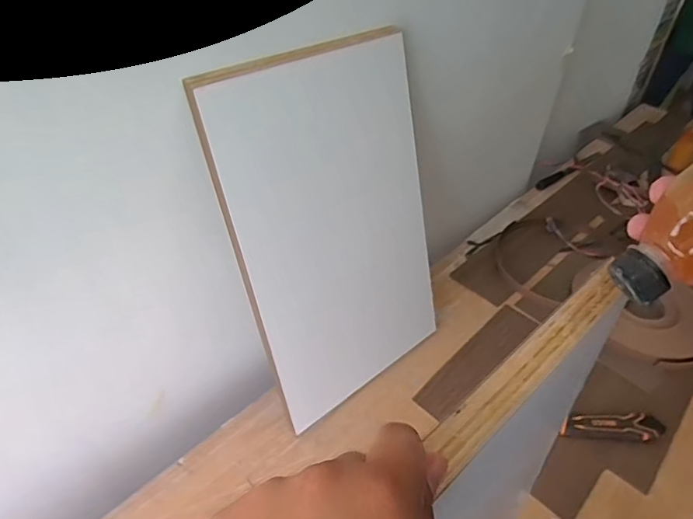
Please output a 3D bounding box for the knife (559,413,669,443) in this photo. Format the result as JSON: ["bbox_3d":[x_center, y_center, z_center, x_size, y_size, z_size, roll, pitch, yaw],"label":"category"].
[{"bbox_3d":[0.432,0.270,0.833,0.167,0.013,0.046,3,41,1],"label":"knife"}]

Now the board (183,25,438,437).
[{"bbox_3d":[-0.003,-0.033,0.771,0.336,0.528,0.017,-30,33,-30],"label":"board"}]

